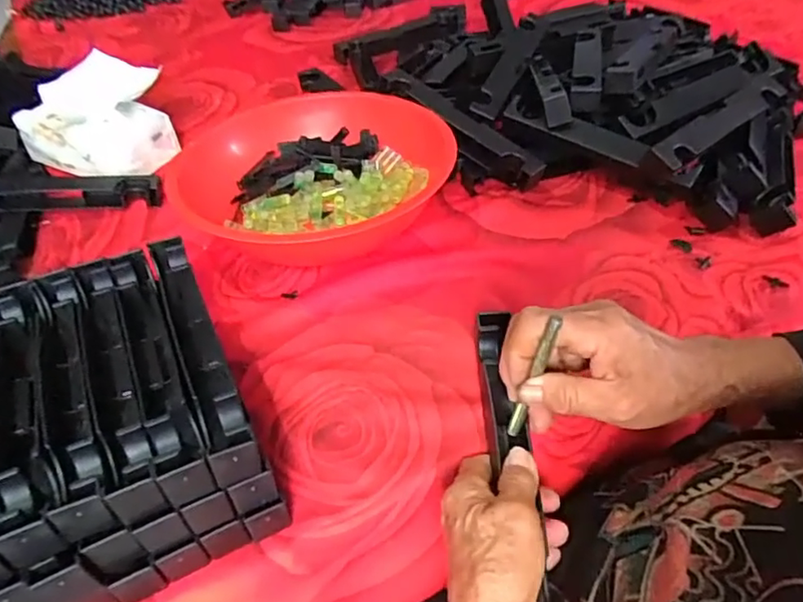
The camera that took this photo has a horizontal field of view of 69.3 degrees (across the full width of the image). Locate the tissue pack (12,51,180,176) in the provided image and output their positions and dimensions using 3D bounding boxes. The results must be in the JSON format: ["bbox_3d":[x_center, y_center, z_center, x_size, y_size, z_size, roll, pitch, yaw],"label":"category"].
[{"bbox_3d":[-0.345,-0.204,0.675,0.163,0.098,0.127,20,50,26],"label":"tissue pack"}]

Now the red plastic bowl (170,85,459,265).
[{"bbox_3d":[-0.073,-0.108,0.544,0.236,0.081,0.227,-4,44,4],"label":"red plastic bowl"}]

